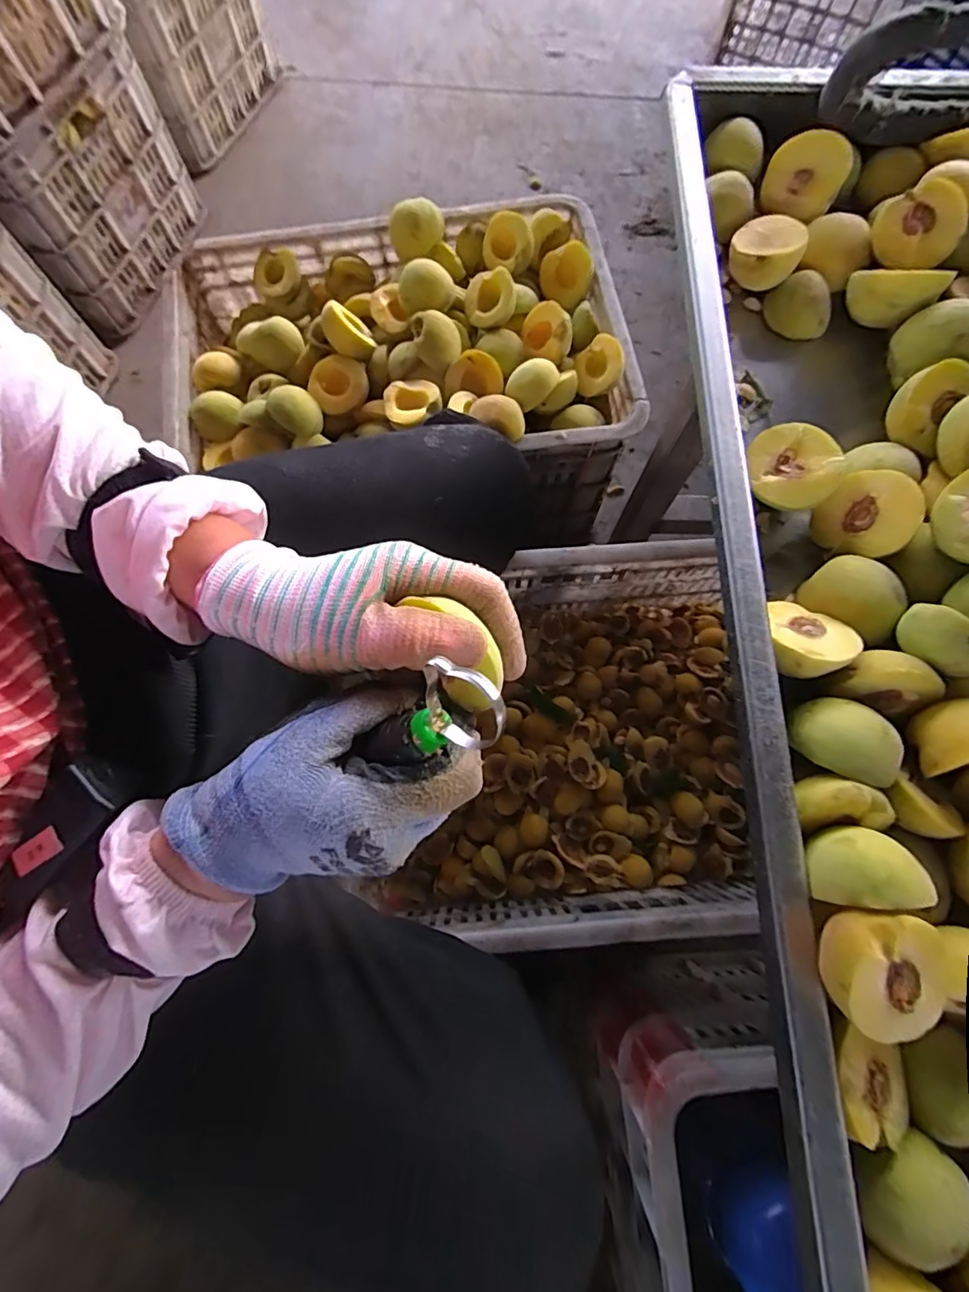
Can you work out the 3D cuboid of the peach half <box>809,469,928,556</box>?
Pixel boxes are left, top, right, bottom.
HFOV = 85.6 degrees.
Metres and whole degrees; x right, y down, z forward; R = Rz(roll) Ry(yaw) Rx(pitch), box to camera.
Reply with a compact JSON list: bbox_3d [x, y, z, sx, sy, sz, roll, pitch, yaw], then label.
[{"bbox_3d":[0.278,-0.094,0.380,0.061,0.031,0.058,29,110,38],"label":"peach half"}]

